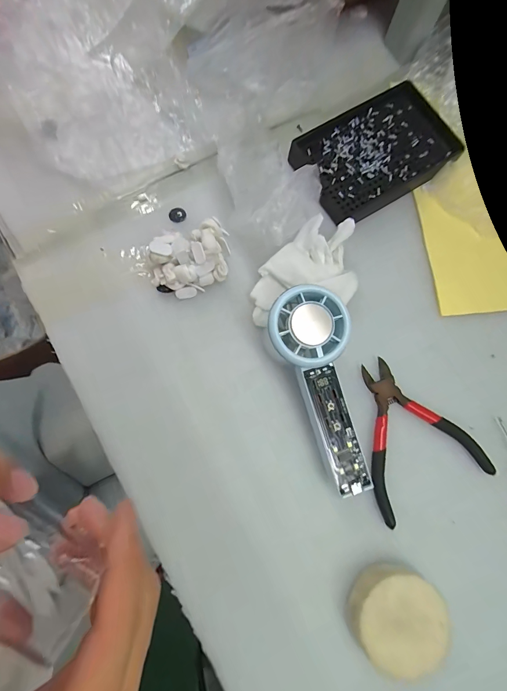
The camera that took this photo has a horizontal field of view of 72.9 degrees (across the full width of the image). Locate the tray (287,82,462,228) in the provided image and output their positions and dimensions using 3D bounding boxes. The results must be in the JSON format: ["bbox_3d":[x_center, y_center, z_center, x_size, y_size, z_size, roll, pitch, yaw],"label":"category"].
[{"bbox_3d":[0.113,-0.179,0.317,0.143,0.015,0.093,-34,82,-6],"label":"tray"}]

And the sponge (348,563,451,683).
[{"bbox_3d":[0.102,0.191,0.242,0.064,0.026,0.063,0,80,0],"label":"sponge"}]

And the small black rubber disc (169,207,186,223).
[{"bbox_3d":[-0.069,-0.118,0.310,0.015,0.004,0.014,0,80,0],"label":"small black rubber disc"}]

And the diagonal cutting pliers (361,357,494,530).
[{"bbox_3d":[0.122,0.069,0.278,0.095,0.009,0.115,-27,81,-5],"label":"diagonal cutting pliers"}]

